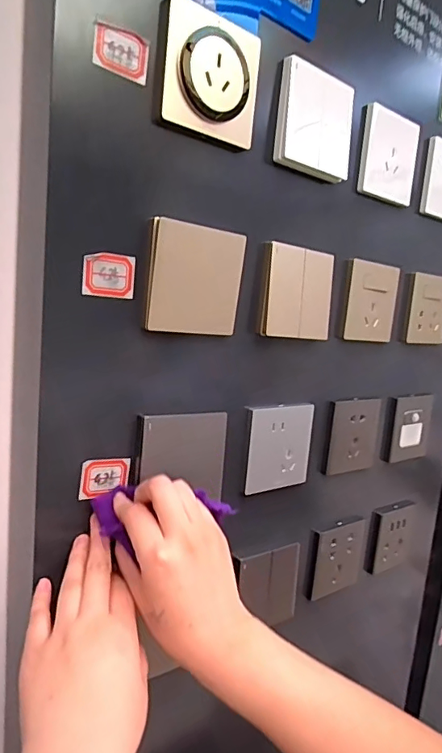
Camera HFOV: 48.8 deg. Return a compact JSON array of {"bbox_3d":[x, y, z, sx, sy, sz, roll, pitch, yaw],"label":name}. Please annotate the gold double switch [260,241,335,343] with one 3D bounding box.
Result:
[{"bbox_3d":[0.077,-0.079,0.469,0.091,0.083,0.009,1,10,-35],"label":"gold double switch"}]

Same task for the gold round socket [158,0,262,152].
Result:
[{"bbox_3d":[-0.006,-0.228,0.372,0.086,0.087,0.012,1,9,-36],"label":"gold round socket"}]

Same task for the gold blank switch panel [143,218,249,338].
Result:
[{"bbox_3d":[-0.019,-0.077,0.392,0.085,0.083,0.007,1,14,-35],"label":"gold blank switch panel"}]

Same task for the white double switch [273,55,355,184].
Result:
[{"bbox_3d":[0.088,-0.228,0.443,0.085,0.084,0.015,1,9,-35],"label":"white double switch"}]

